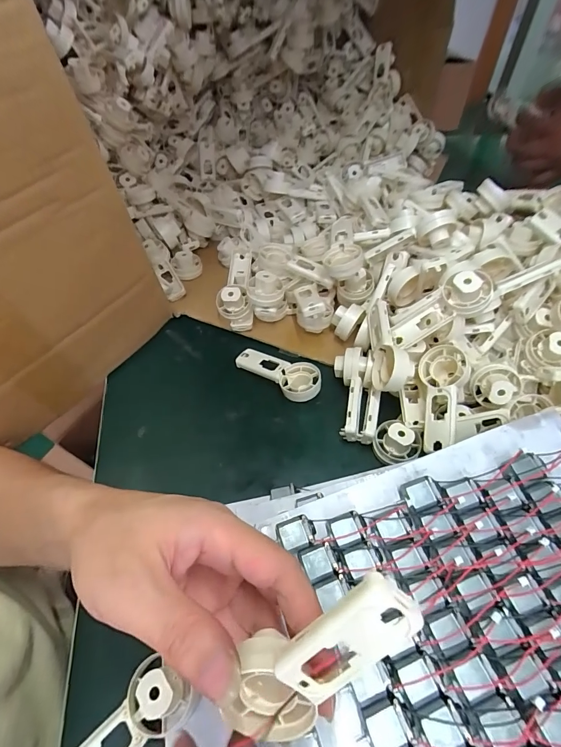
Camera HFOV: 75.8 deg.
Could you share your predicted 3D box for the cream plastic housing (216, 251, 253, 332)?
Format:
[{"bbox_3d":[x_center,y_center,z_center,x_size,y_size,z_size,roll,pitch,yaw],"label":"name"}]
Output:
[{"bbox_3d":[-0.052,-0.100,0.423,0.038,0.044,0.109,-3,51,0],"label":"cream plastic housing"}]

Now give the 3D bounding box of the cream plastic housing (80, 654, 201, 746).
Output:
[{"bbox_3d":[-0.091,0.206,0.207,0.095,0.025,0.037,-42,59,-4],"label":"cream plastic housing"}]

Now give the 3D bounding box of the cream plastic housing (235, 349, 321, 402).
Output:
[{"bbox_3d":[-0.001,-0.002,0.363,0.092,0.021,0.041,32,59,24],"label":"cream plastic housing"}]

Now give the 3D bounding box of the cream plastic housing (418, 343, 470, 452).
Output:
[{"bbox_3d":[0.133,0.019,0.301,0.034,0.027,0.091,11,65,10],"label":"cream plastic housing"}]

